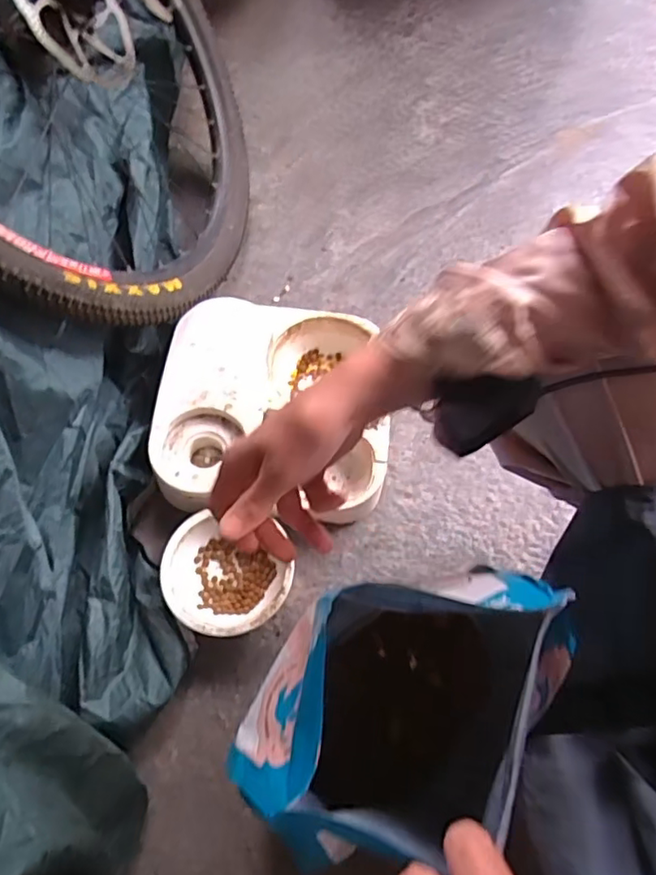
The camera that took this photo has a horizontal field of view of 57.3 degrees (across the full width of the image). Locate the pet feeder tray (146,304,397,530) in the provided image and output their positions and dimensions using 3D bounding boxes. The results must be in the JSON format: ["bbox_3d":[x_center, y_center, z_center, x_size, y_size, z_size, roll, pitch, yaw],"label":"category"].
[{"bbox_3d":[-0.065,-0.038,0.720,0.254,0.066,0.271,4,62,-1],"label":"pet feeder tray"}]

